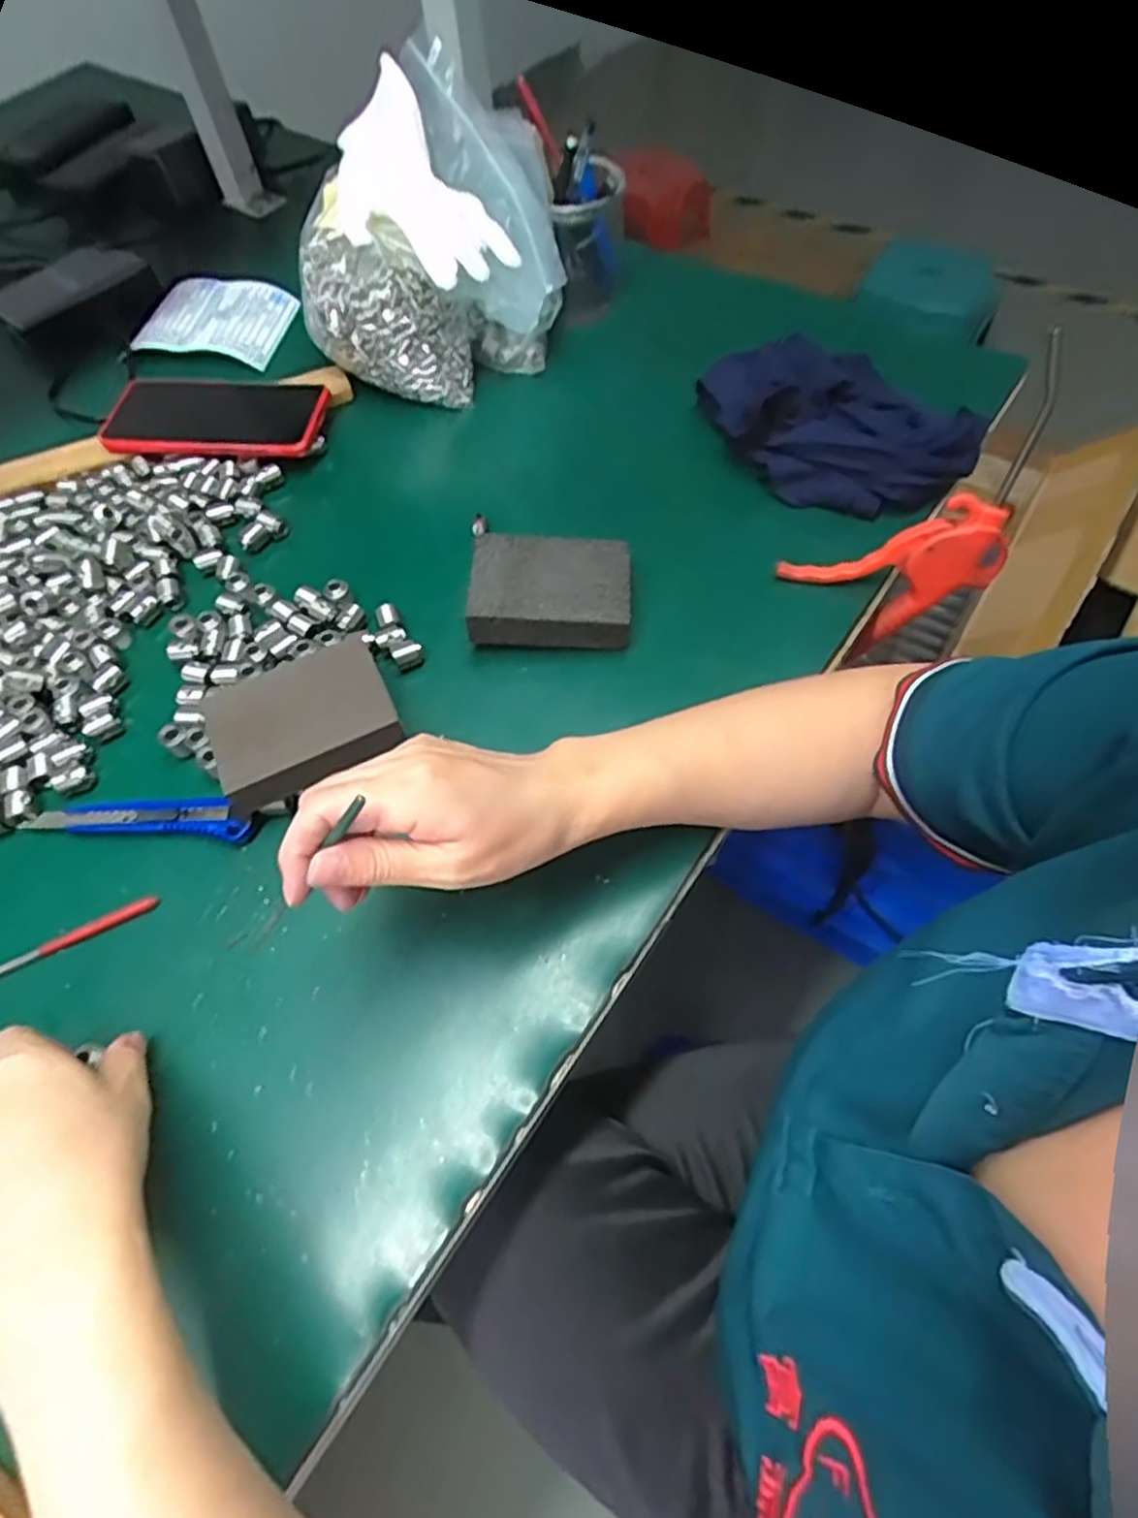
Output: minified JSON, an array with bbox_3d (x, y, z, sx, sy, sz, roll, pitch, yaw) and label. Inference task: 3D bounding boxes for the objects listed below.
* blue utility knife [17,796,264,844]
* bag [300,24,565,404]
[{"bbox_3d":[-0.239,0.031,0.419,0.130,0.011,0.025,2,61,2],"label":"blue utility knife"},{"bbox_3d":[-0.101,-0.374,0.548,0.189,0.170,0.122,5,61,4],"label":"bag"}]

